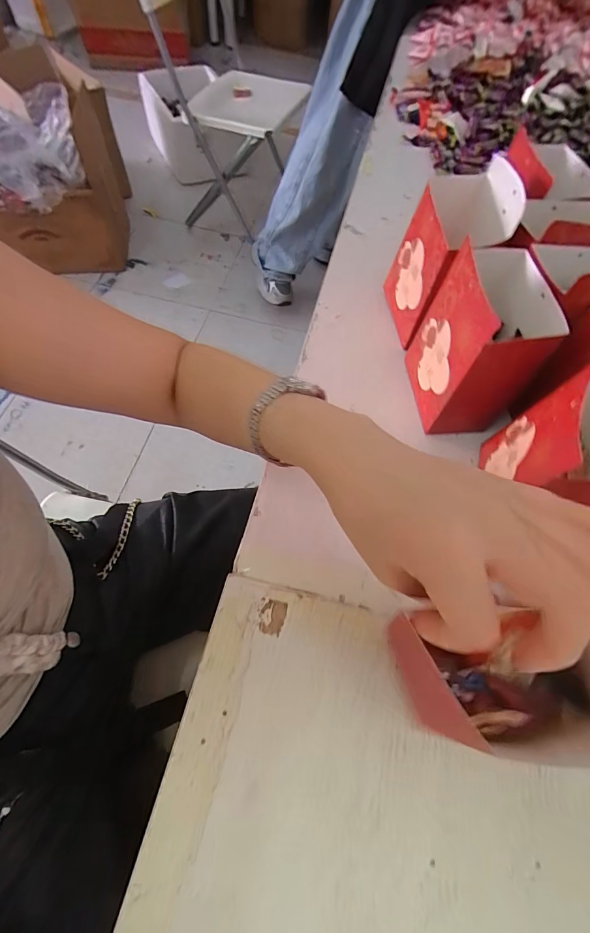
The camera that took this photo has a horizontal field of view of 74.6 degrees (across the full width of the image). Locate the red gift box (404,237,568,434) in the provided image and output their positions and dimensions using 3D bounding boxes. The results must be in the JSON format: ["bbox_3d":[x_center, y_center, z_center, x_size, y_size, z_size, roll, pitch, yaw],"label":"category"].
[{"bbox_3d":[0.164,-0.115,0.344,0.078,0.128,0.104,-2,63,-5],"label":"red gift box"}]

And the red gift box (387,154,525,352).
[{"bbox_3d":[0.157,-0.214,0.406,0.093,0.146,0.095,-13,65,-10],"label":"red gift box"}]

